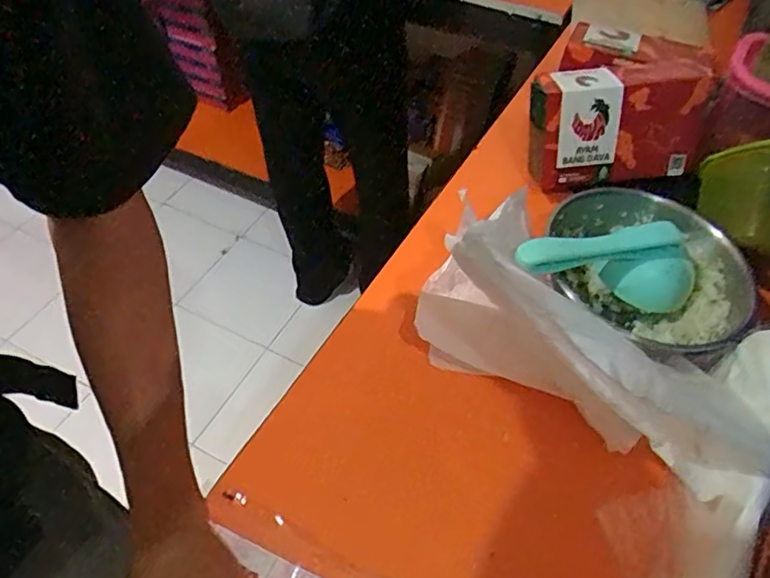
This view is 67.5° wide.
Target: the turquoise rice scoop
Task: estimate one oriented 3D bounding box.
[{"bbox_3d":[0.200,-0.027,0.522,0.182,0.073,0.051,9,49,-14],"label":"turquoise rice scoop"}]

